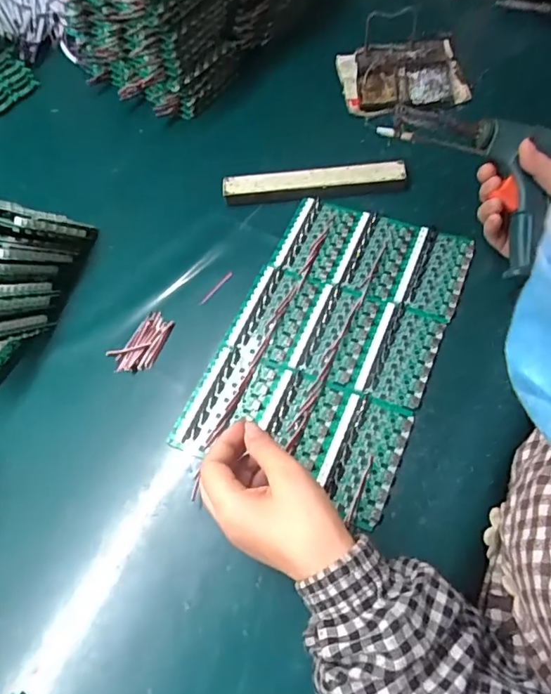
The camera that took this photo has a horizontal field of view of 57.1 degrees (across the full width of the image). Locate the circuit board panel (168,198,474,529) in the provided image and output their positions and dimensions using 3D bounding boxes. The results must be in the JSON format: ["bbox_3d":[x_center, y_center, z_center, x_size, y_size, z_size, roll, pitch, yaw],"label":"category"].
[{"bbox_3d":[0.055,-0.014,0.473,0.184,0.015,0.293,20,63,14],"label":"circuit board panel"}]

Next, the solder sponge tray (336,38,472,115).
[{"bbox_3d":[0.161,-0.343,0.636,0.147,0.033,0.122,-7,60,-1],"label":"solder sponge tray"}]

